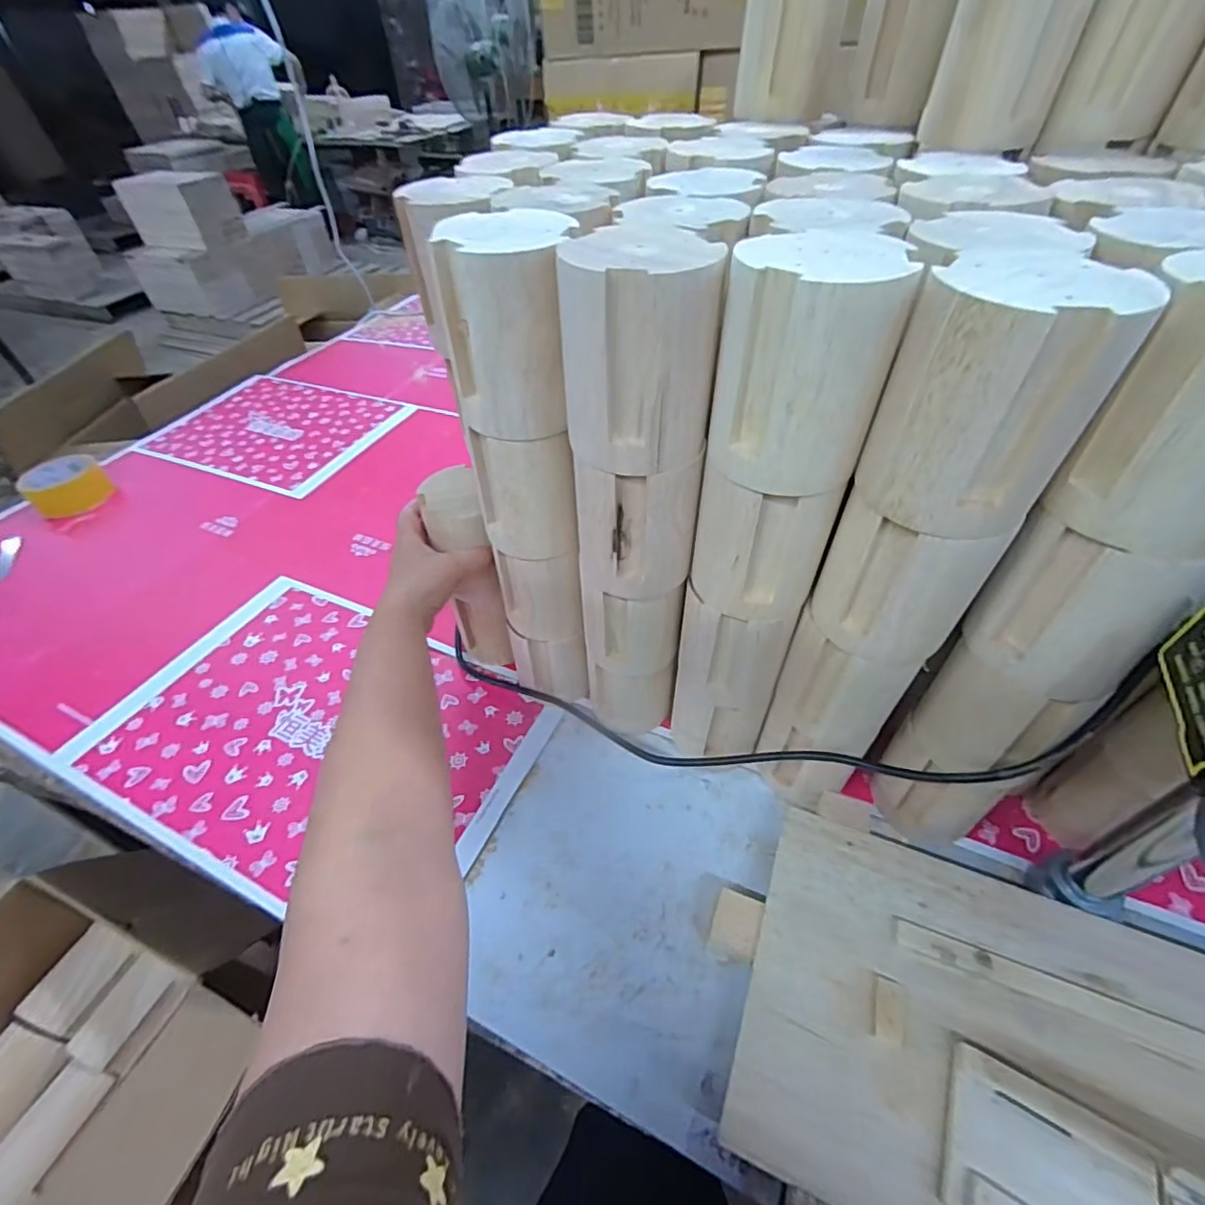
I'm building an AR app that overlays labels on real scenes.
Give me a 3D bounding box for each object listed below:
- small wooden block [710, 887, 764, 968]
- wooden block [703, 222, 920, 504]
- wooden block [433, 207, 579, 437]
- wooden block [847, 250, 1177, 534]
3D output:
[{"bbox_3d":[0.096,0.233,0.396,0.031,0.025,0.039,14,49,19],"label":"small wooden block"},{"bbox_3d":[0.099,-0.113,0.267,0.078,0.100,0.068,21,51,21],"label":"wooden block"},{"bbox_3d":[-0.050,-0.155,0.314,0.069,0.100,0.065,5,47,7],"label":"wooden block"},{"bbox_3d":[0.168,-0.088,0.242,0.068,0.100,0.072,-30,53,-23],"label":"wooden block"}]

